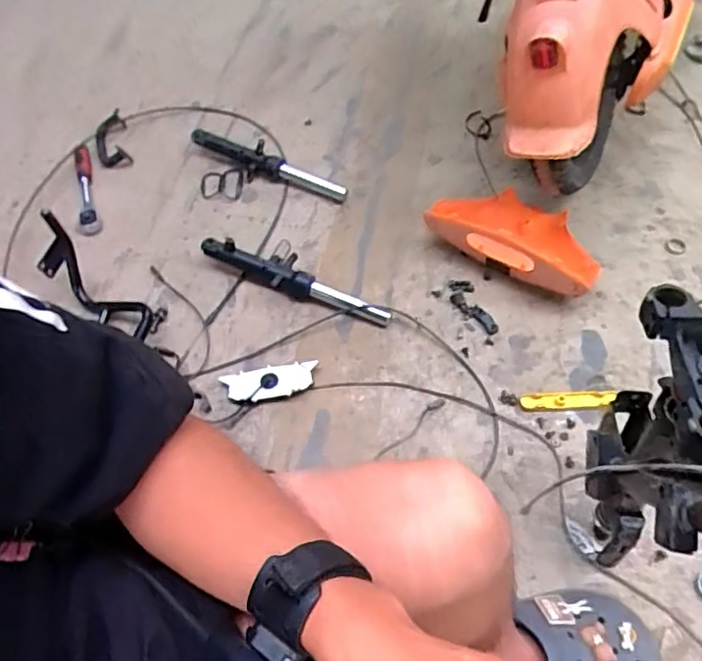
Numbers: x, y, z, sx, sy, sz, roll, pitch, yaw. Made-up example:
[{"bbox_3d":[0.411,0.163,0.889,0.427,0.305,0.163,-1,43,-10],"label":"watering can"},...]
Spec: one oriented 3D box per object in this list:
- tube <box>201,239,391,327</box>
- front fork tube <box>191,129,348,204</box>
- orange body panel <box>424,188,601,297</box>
[{"bbox_3d":[-0.089,-0.093,0.965,0.336,0.067,0.065,19,62,15],"label":"tube"},{"bbox_3d":[-0.165,-0.317,1.105,0.329,0.068,0.046,17,61,14],"label":"front fork tube"},{"bbox_3d":[0.280,-0.163,0.966,0.280,0.101,0.139,22,62,18],"label":"orange body panel"}]

